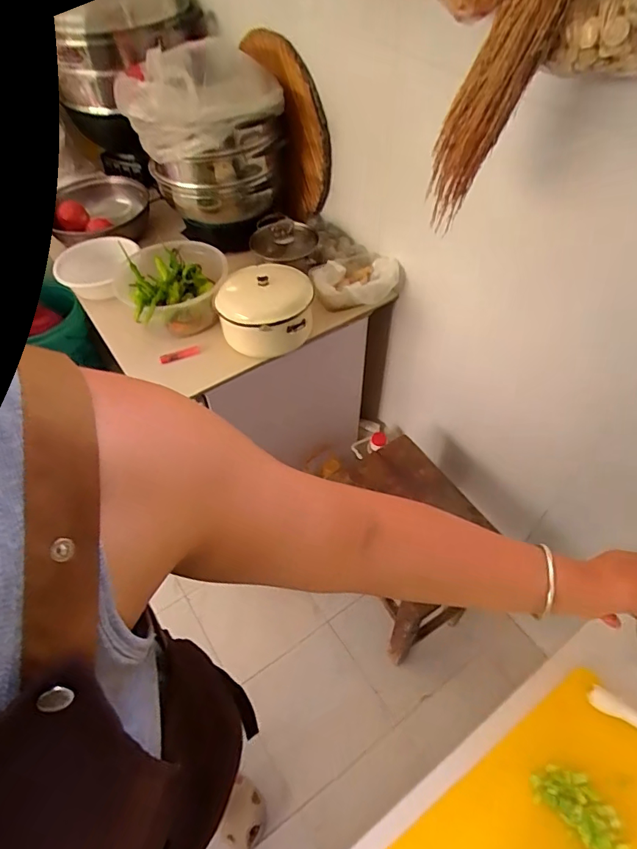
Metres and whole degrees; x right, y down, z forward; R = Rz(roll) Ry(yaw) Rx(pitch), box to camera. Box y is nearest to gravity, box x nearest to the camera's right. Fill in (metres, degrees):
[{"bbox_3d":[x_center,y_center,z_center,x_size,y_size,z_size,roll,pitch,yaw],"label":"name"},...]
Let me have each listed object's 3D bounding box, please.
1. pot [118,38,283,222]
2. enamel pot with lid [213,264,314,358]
[{"bbox_3d":[-0.218,-0.604,1.057,0.256,0.312,0.231,19,55,16],"label":"pot"},{"bbox_3d":[-0.106,-0.231,0.973,0.179,0.123,0.187,-2,52,1],"label":"enamel pot with lid"}]

